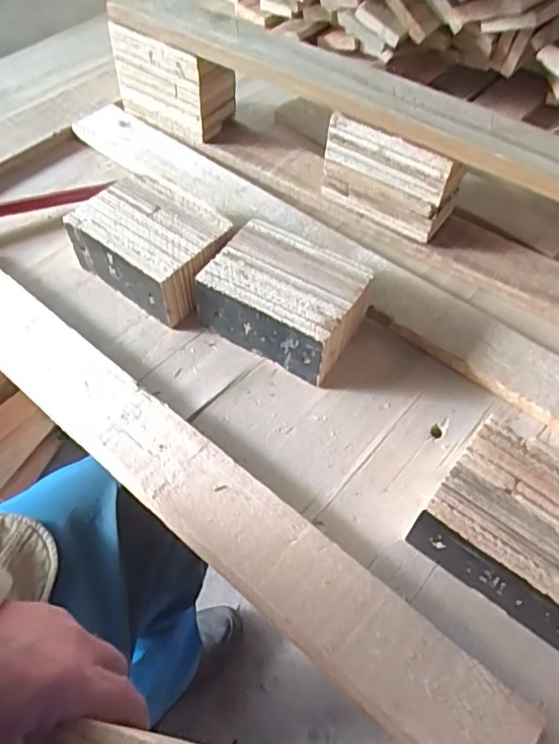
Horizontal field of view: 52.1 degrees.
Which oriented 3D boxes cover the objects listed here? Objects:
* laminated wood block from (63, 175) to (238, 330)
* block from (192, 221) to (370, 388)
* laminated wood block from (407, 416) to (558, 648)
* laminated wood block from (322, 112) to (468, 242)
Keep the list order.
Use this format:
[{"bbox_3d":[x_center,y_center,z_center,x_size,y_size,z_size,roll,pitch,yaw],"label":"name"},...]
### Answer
[{"bbox_3d":[-0.111,-0.111,0.507,0.123,0.059,0.089,34,60,19],"label":"laminated wood block"},{"bbox_3d":[0.005,-0.060,0.477,0.121,0.060,0.091,29,58,16],"label":"block"},{"bbox_3d":[0.160,0.104,0.373,0.114,0.063,0.091,35,60,19],"label":"laminated wood block"},{"bbox_3d":[0.104,-0.185,0.533,0.118,0.089,0.064,36,61,20],"label":"laminated wood block"}]

